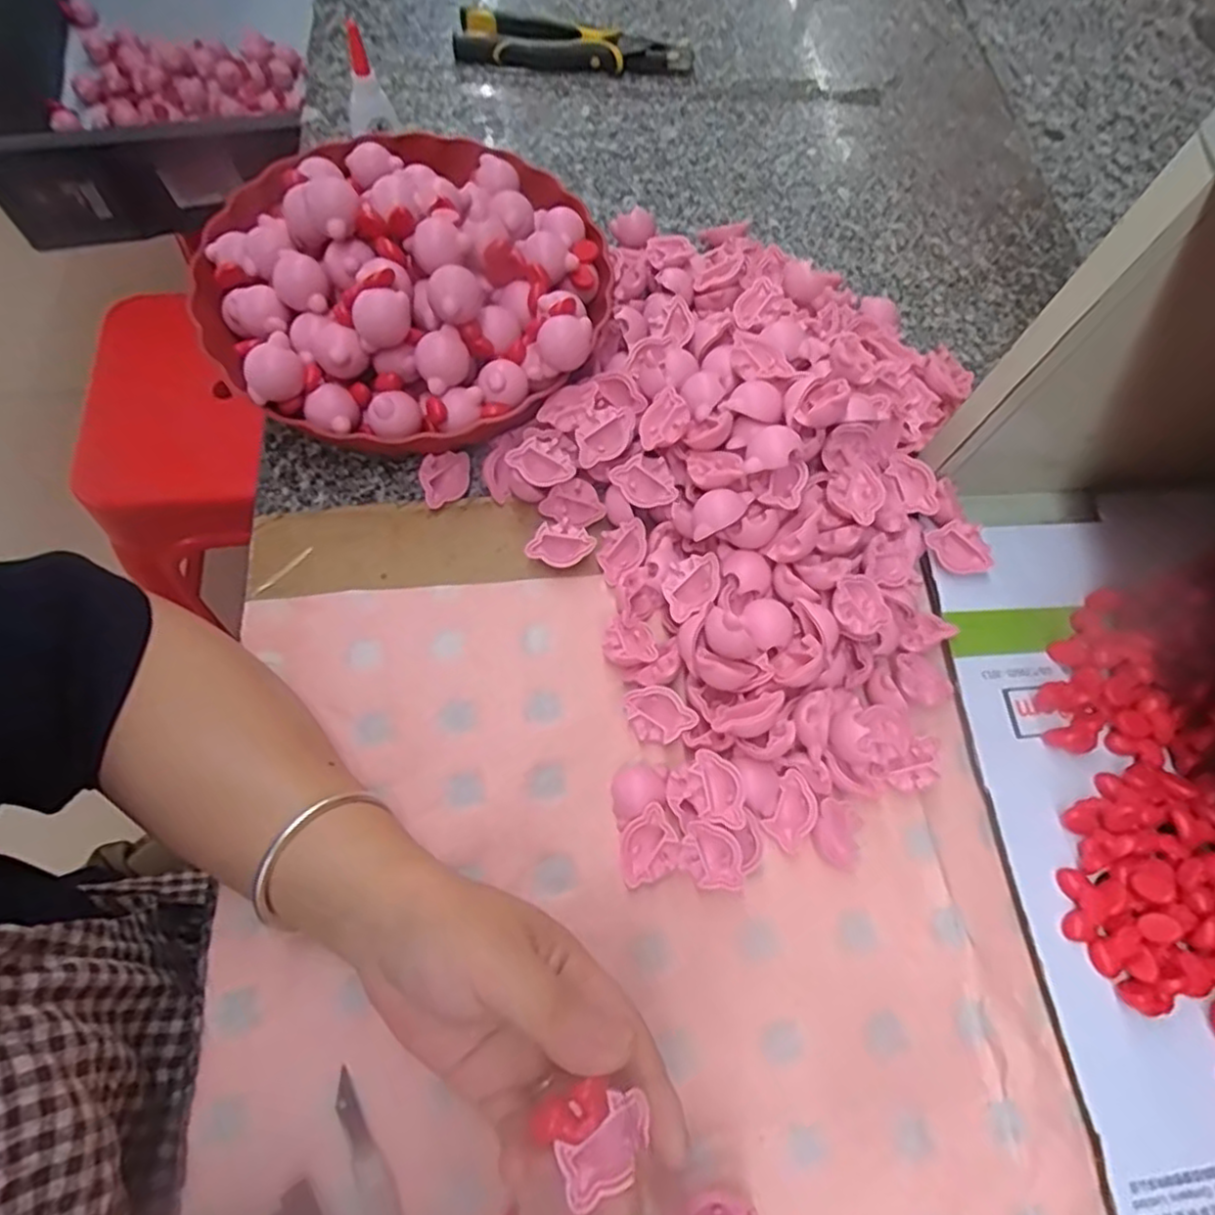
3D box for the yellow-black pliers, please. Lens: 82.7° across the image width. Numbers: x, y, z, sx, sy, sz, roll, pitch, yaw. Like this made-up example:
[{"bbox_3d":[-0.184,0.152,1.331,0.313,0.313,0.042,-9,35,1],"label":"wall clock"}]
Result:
[{"bbox_3d":[-0.027,-0.473,0.579,0.196,0.022,0.054,-1,64,-1],"label":"yellow-black pliers"}]

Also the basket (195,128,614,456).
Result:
[{"bbox_3d":[-0.120,-0.202,0.417,0.229,0.097,0.233,0,64,-1],"label":"basket"}]

